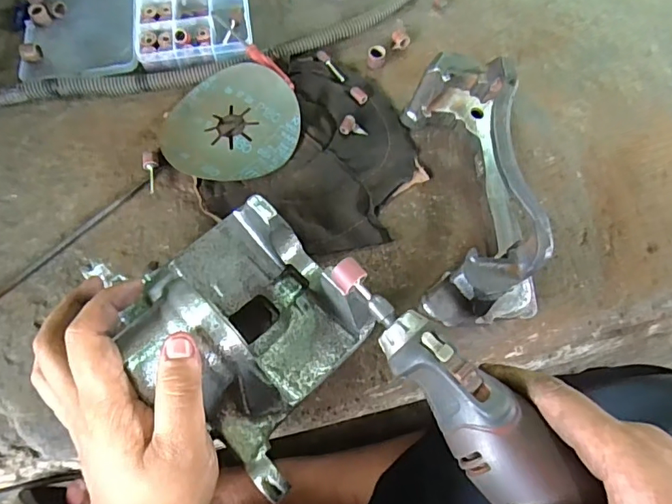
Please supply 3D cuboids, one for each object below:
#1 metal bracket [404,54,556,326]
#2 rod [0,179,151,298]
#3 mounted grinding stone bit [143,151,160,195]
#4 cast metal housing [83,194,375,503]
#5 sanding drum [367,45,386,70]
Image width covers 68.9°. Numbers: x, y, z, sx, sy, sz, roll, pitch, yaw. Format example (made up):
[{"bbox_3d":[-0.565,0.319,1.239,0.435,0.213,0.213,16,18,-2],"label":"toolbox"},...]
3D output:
[{"bbox_3d":[0.096,-0.046,0.330,0.079,0.077,0.186,-1,66,-1],"label":"metal bracket"},{"bbox_3d":[-0.201,-0.001,0.352,0.008,0.005,0.161,42,73,16],"label":"rod"},{"bbox_3d":[-0.141,-0.061,0.375,0.011,0.010,0.035,-7,66,-3],"label":"mounted grinding stone bit"},{"bbox_3d":[-0.047,0.040,0.288,0.143,0.072,0.119,42,72,16],"label":"cast metal housing"},{"bbox_3d":[0.035,-0.166,0.417,0.015,0.011,0.017,7,66,3],"label":"sanding drum"}]

